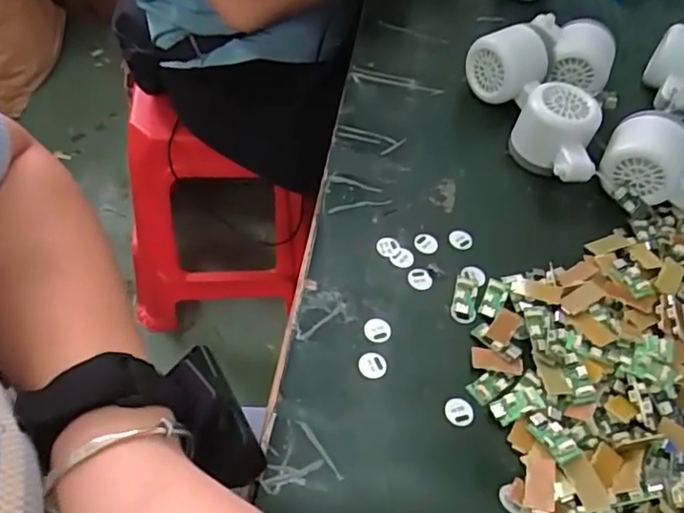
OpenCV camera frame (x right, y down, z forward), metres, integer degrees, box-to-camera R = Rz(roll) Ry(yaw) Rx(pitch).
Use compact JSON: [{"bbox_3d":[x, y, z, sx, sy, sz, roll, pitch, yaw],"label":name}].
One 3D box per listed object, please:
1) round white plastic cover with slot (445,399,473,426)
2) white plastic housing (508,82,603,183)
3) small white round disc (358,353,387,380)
[{"bbox_3d":[0.070,0.092,0.348,0.017,0.004,0.016,3,53,-4],"label":"round white plastic cover with slot"},{"bbox_3d":[0.171,-0.094,0.474,0.060,0.052,0.081,15,53,6],"label":"white plastic housing"},{"bbox_3d":[0.019,0.066,0.358,0.017,0.004,0.017,3,53,-4],"label":"small white round disc"}]

